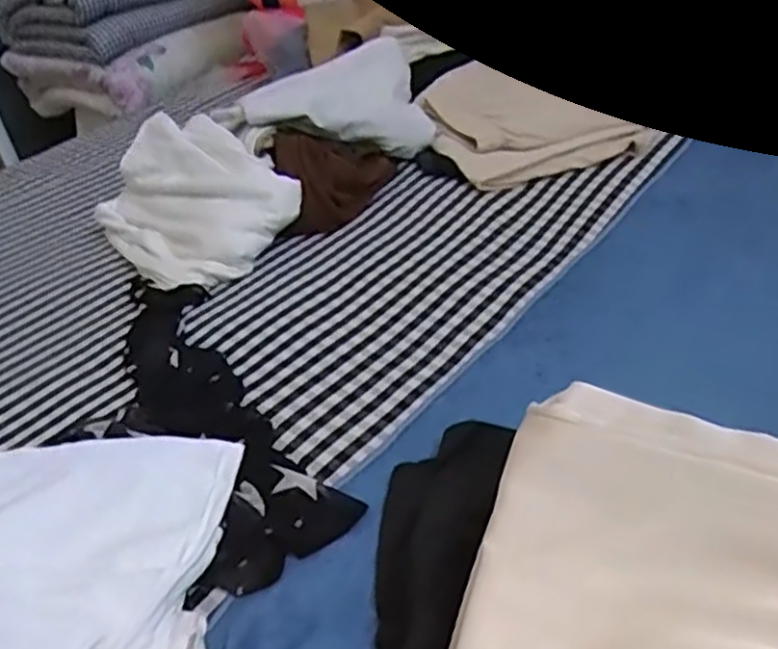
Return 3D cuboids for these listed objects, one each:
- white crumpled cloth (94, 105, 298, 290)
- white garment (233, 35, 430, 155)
[{"bbox_3d":[-0.296,-0.189,1.088,0.223,0.137,0.324,-33,43,-30],"label":"white crumpled cloth"},{"bbox_3d":[-0.078,-0.373,1.275,0.279,0.109,0.285,-7,37,3],"label":"white garment"}]

